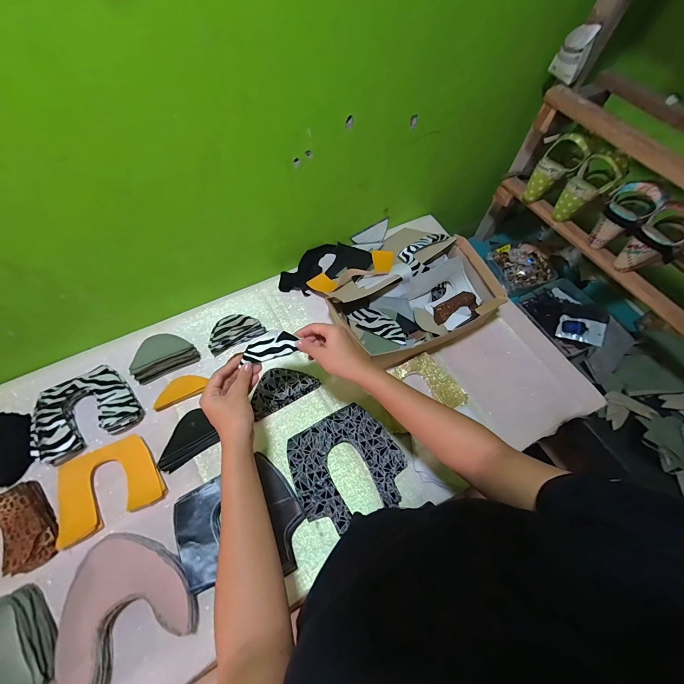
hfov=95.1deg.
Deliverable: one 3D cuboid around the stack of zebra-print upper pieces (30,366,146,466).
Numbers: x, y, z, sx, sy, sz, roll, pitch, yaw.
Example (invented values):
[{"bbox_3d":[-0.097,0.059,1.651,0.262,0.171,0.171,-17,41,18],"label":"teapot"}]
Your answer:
[{"bbox_3d":[-0.463,0.121,0.565,0.164,0.046,0.134,-27,67,-17],"label":"stack of zebra-print upper pieces"}]

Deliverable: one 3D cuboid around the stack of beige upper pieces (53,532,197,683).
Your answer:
[{"bbox_3d":[-0.314,0.372,0.455,0.169,0.061,0.177,-30,67,-18],"label":"stack of beige upper pieces"}]

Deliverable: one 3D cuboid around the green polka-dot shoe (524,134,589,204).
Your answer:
[{"bbox_3d":[0.482,-0.388,0.707,0.078,0.135,0.080,38,66,16],"label":"green polka-dot shoe"}]

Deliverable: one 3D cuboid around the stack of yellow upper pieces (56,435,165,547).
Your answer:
[{"bbox_3d":[-0.389,0.237,0.516,0.152,0.026,0.120,-26,76,-9],"label":"stack of yellow upper pieces"}]

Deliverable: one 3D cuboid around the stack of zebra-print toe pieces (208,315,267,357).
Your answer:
[{"bbox_3d":[-0.230,-0.024,0.668,0.116,0.032,0.060,-27,66,-17],"label":"stack of zebra-print toe pieces"}]

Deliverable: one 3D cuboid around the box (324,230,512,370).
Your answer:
[{"bbox_3d":[0.141,-0.098,0.682,0.338,0.100,0.249,-23,65,-16],"label":"box"}]

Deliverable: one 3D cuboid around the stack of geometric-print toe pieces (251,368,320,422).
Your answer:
[{"bbox_3d":[-0.121,0.089,0.627,0.132,0.022,0.076,-27,67,-17],"label":"stack of geometric-print toe pieces"}]

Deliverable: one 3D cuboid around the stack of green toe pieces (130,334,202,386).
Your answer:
[{"bbox_3d":[-0.354,0.025,0.614,0.122,0.059,0.052,-25,66,-16],"label":"stack of green toe pieces"}]

